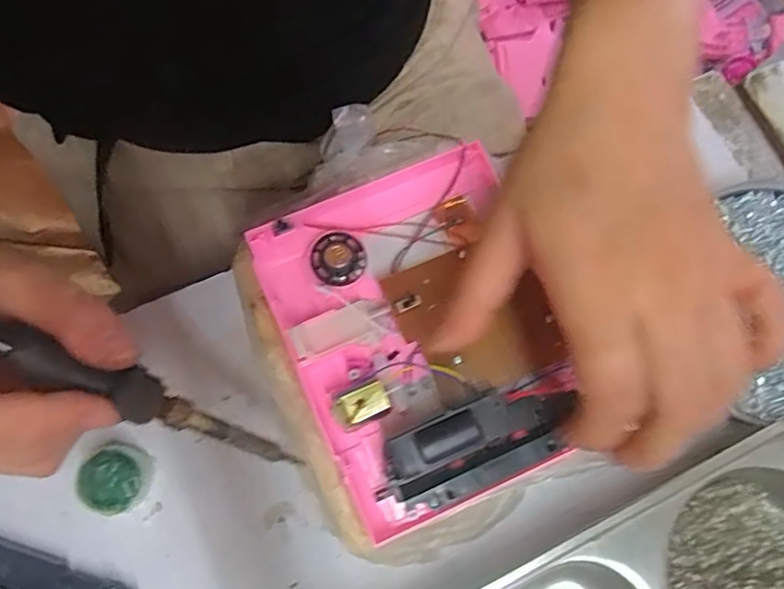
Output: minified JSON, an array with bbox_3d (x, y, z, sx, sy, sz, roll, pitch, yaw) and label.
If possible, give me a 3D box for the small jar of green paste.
[{"bbox_3d":[-0.143,0.094,0.304,0.037,0.018,0.034,0,74,-1],"label":"small jar of green paste"}]

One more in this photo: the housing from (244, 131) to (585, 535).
[{"bbox_3d":[0.014,0.014,0.288,0.126,0.031,0.163,-22,75,-7],"label":"housing"}]

